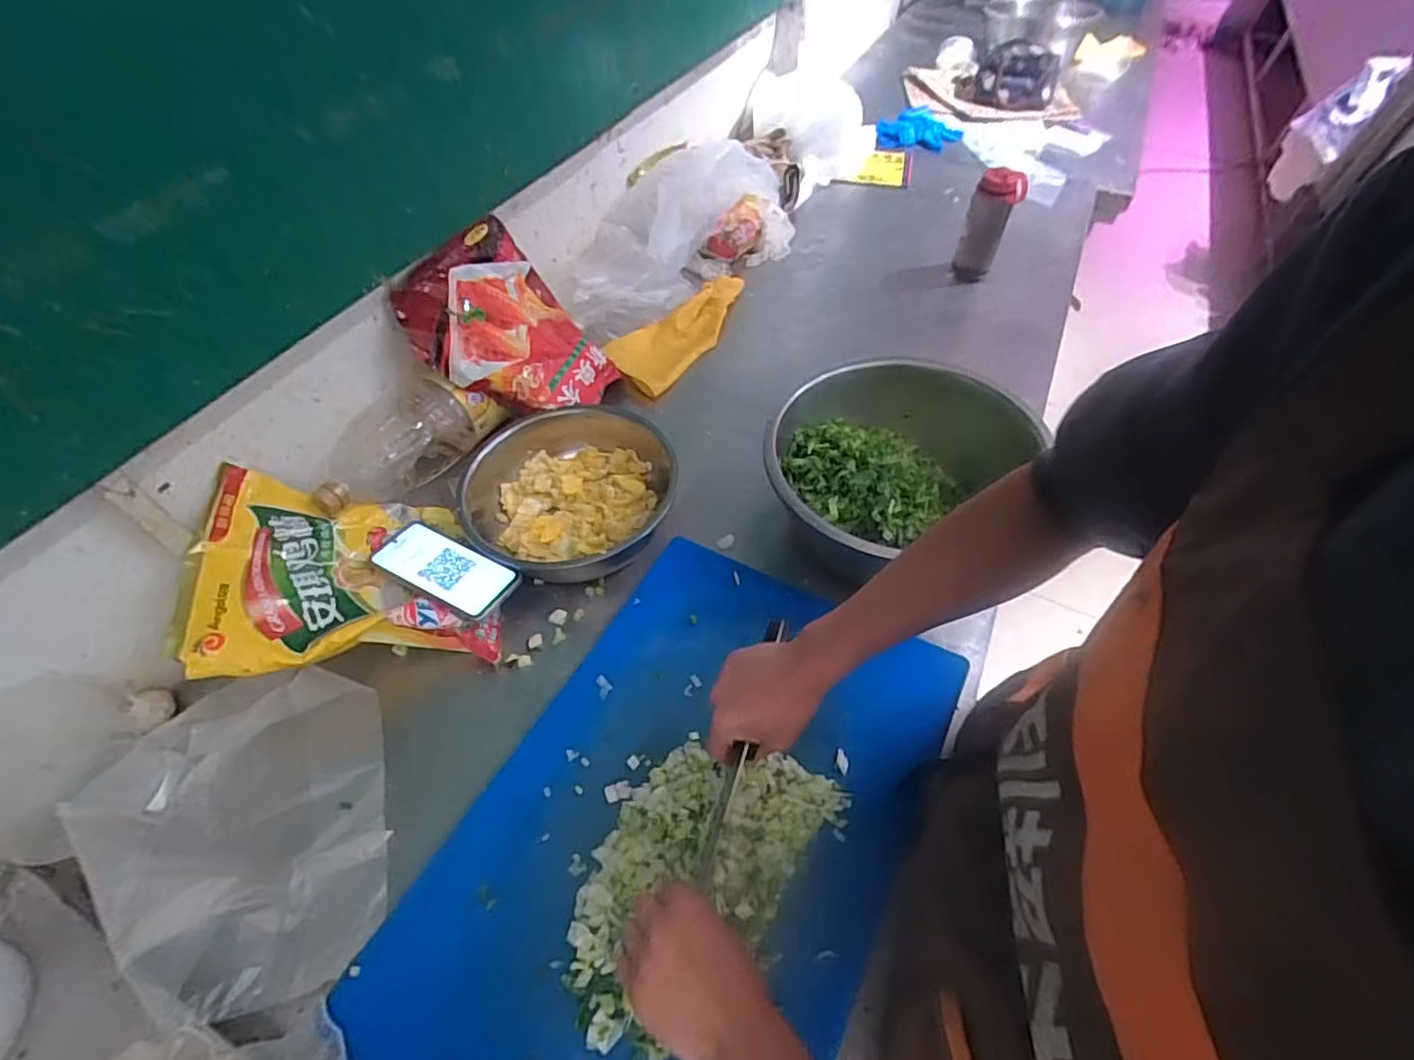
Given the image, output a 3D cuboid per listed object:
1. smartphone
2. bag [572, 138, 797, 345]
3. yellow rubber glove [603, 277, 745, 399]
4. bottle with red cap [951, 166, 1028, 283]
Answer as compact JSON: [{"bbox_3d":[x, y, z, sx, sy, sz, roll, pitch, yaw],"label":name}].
[{"bbox_3d":[-0.300,0.042,0.698,0.165,0.013,0.075,25,53,14],"label":"smartphone"},{"bbox_3d":[-0.048,-0.527,1.084,0.222,0.148,0.578,38,61,22],"label":"bag"},{"bbox_3d":[-0.022,-0.330,0.995,0.105,0.041,0.320,35,60,20],"label":"yellow rubber glove"},{"bbox_3d":[0.470,-0.507,1.026,0.072,0.170,0.069,25,57,14],"label":"bottle with red cap"}]

